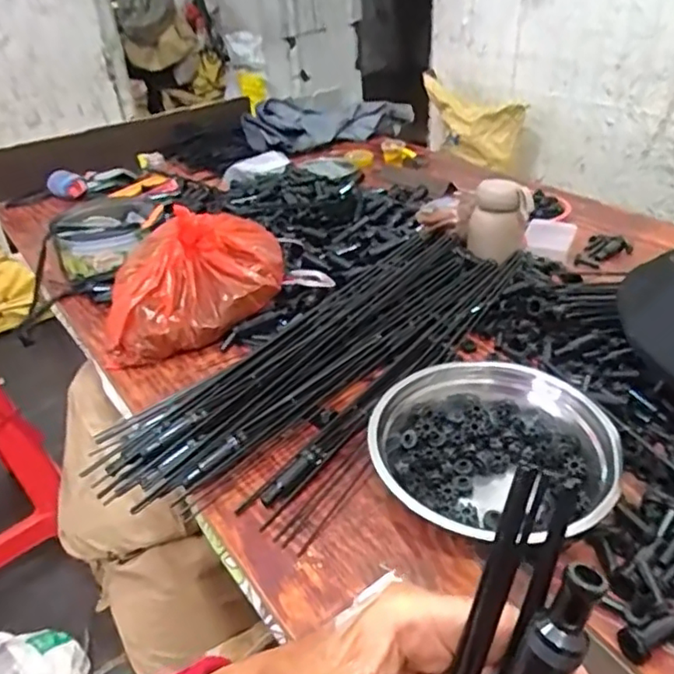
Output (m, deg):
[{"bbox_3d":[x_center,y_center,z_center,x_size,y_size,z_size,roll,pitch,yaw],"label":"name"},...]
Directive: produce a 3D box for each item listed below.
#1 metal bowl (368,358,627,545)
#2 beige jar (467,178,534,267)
[{"bbox_3d":[0.149,0.105,0.579,0.223,0.064,0.182,24,45,36],"label":"metal bowl"},{"bbox_3d":[0.226,-0.166,0.868,0.069,0.095,0.068,-3,34,2],"label":"beige jar"}]

